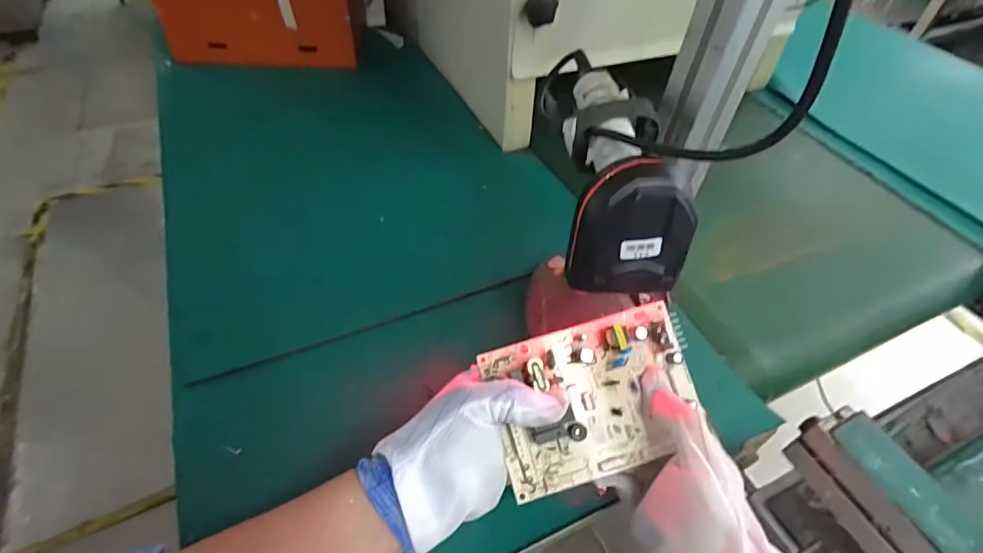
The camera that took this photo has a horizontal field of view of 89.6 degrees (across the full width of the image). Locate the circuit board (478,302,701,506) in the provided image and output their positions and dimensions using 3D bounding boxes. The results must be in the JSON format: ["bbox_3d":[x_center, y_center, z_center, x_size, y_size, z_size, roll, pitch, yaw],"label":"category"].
[{"bbox_3d":[0.072,0.081,0.331,0.135,0.022,0.101,-15,80,-5],"label":"circuit board"}]

